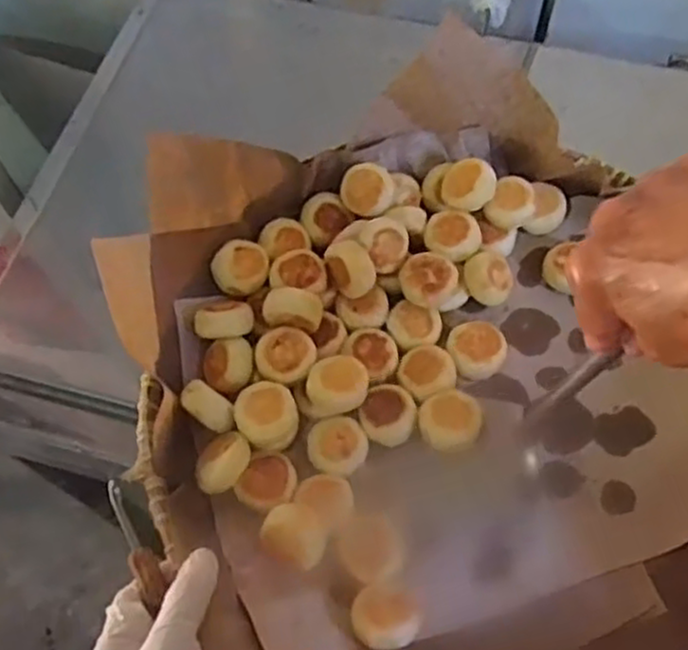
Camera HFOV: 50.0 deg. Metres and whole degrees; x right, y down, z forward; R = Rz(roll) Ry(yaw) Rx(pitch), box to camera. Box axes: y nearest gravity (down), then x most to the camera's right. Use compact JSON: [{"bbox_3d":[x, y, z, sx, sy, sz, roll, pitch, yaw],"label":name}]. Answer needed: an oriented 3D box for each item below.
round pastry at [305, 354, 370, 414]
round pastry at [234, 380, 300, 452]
[{"bbox_3d":[-0.003,0.039,0.498,0.043,0.025,0.042,-1,63,1],"label":"round pastry"},{"bbox_3d":[-0.052,0.060,0.493,0.040,0.025,0.041,-1,63,1],"label":"round pastry"}]

